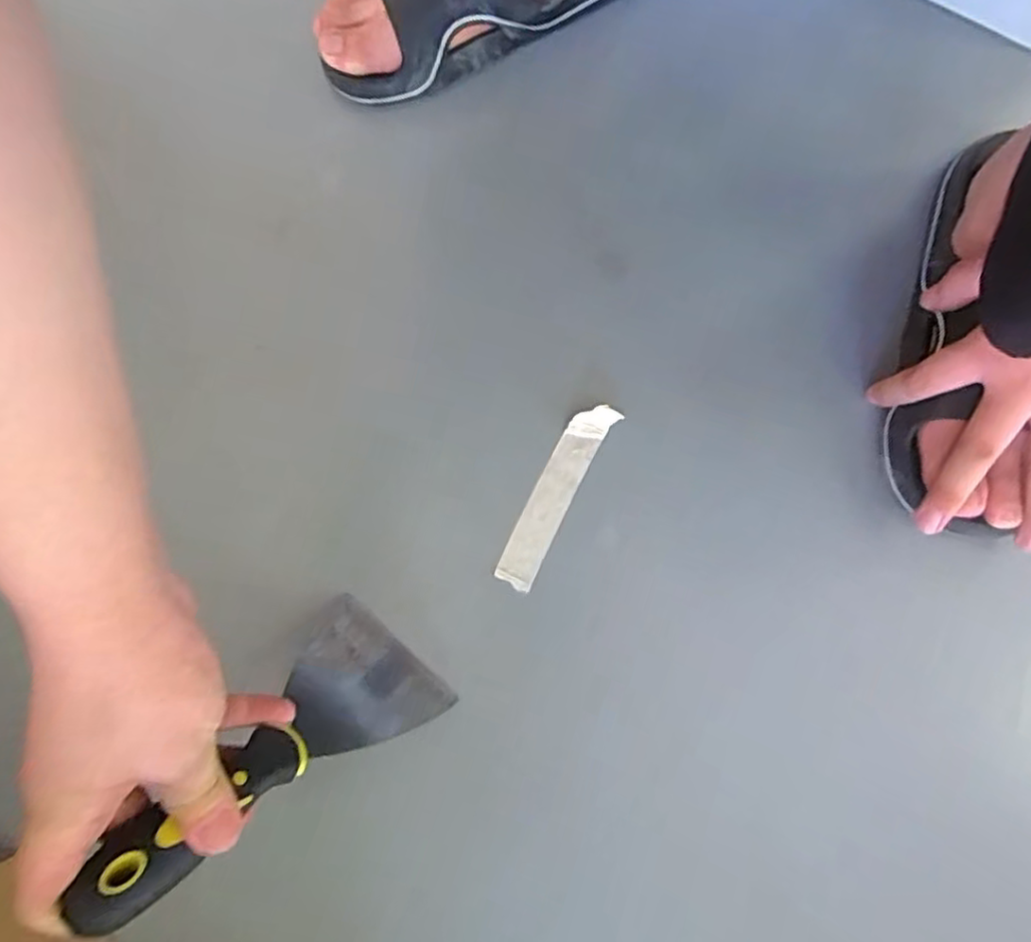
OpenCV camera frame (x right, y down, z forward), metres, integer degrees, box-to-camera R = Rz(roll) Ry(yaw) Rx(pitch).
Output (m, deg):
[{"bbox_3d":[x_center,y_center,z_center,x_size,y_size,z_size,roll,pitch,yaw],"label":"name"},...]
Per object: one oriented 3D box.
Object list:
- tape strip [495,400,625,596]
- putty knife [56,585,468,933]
[{"bbox_3d":[0.026,0.014,0.442,0.028,0.012,0.131,27,78,6],"label":"tape strip"},{"bbox_3d":[-0.118,0.142,0.339,0.088,0.202,0.018,40,118,9],"label":"putty knife"}]

